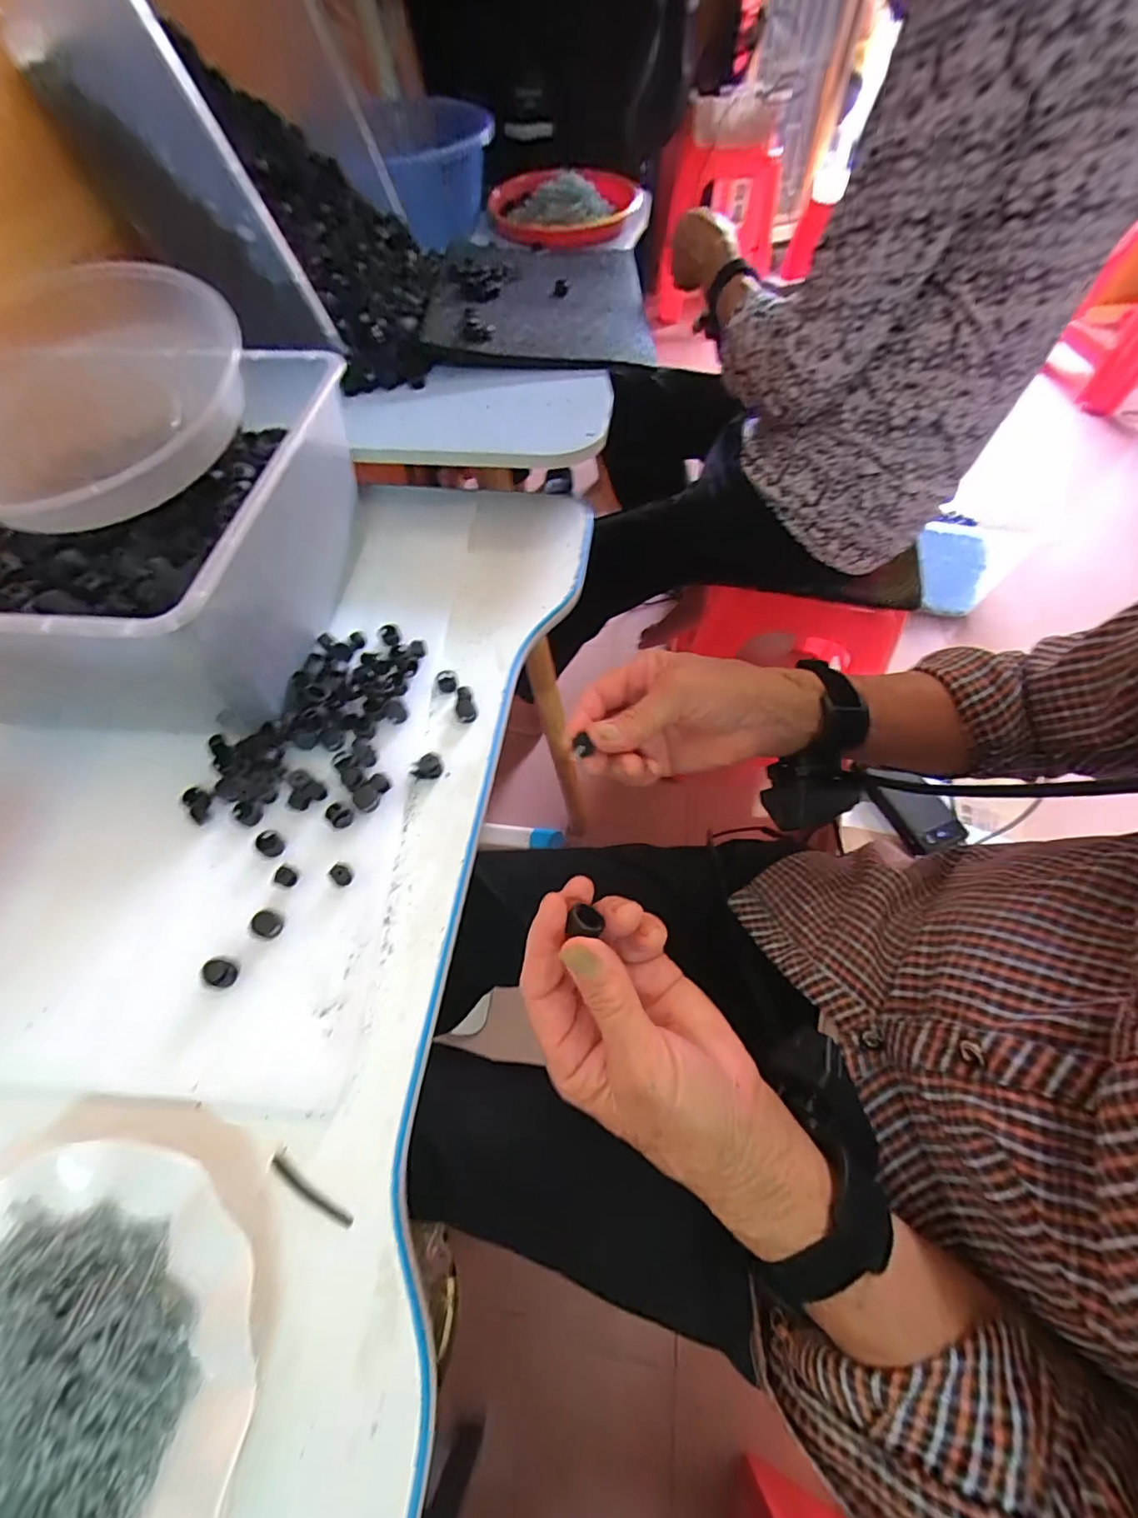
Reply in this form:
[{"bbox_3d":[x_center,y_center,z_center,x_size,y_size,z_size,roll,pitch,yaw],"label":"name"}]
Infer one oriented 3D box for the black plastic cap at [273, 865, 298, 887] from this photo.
[{"bbox_3d":[-0.180,0.075,0.347,0.012,0.005,0.011,0,58,0],"label":"black plastic cap"}]

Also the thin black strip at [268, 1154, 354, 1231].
[{"bbox_3d":[-0.132,0.220,0.276,0.052,0.004,0.006,27,62,16],"label":"thin black strip"}]

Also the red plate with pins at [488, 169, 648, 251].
[{"bbox_3d":[-0.007,-0.803,0.782,0.208,0.045,0.211,0,58,0],"label":"red plate with pins"}]

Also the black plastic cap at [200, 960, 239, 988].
[{"bbox_3d":[-0.204,0.125,0.318,0.013,0.014,0.014,0,58,0],"label":"black plastic cap"}]

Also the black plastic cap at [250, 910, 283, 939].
[{"bbox_3d":[-0.185,0.101,0.333,0.017,0.008,0.015,22,61,13],"label":"black plastic cap"}]

